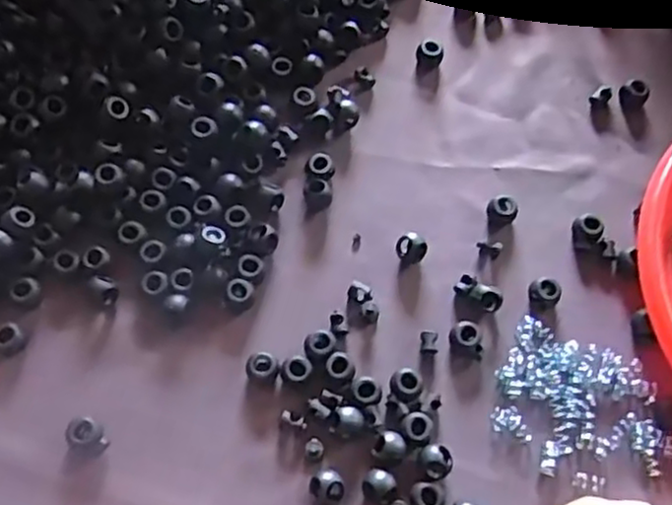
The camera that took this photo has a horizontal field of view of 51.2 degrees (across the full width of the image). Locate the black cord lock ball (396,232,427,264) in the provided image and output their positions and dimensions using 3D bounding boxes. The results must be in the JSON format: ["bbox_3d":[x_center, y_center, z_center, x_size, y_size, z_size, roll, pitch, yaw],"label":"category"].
[{"bbox_3d":[0.038,-0.002,0.355,0.015,0.011,0.012,30,73,7],"label":"black cord lock ball"}]

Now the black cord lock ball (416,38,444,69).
[{"bbox_3d":[0.054,-0.114,0.402,0.015,0.012,0.013,16,72,3],"label":"black cord lock ball"}]

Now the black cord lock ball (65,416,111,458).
[{"bbox_3d":[-0.112,0.083,0.314,0.017,0.011,0.014,40,75,10],"label":"black cord lock ball"}]

